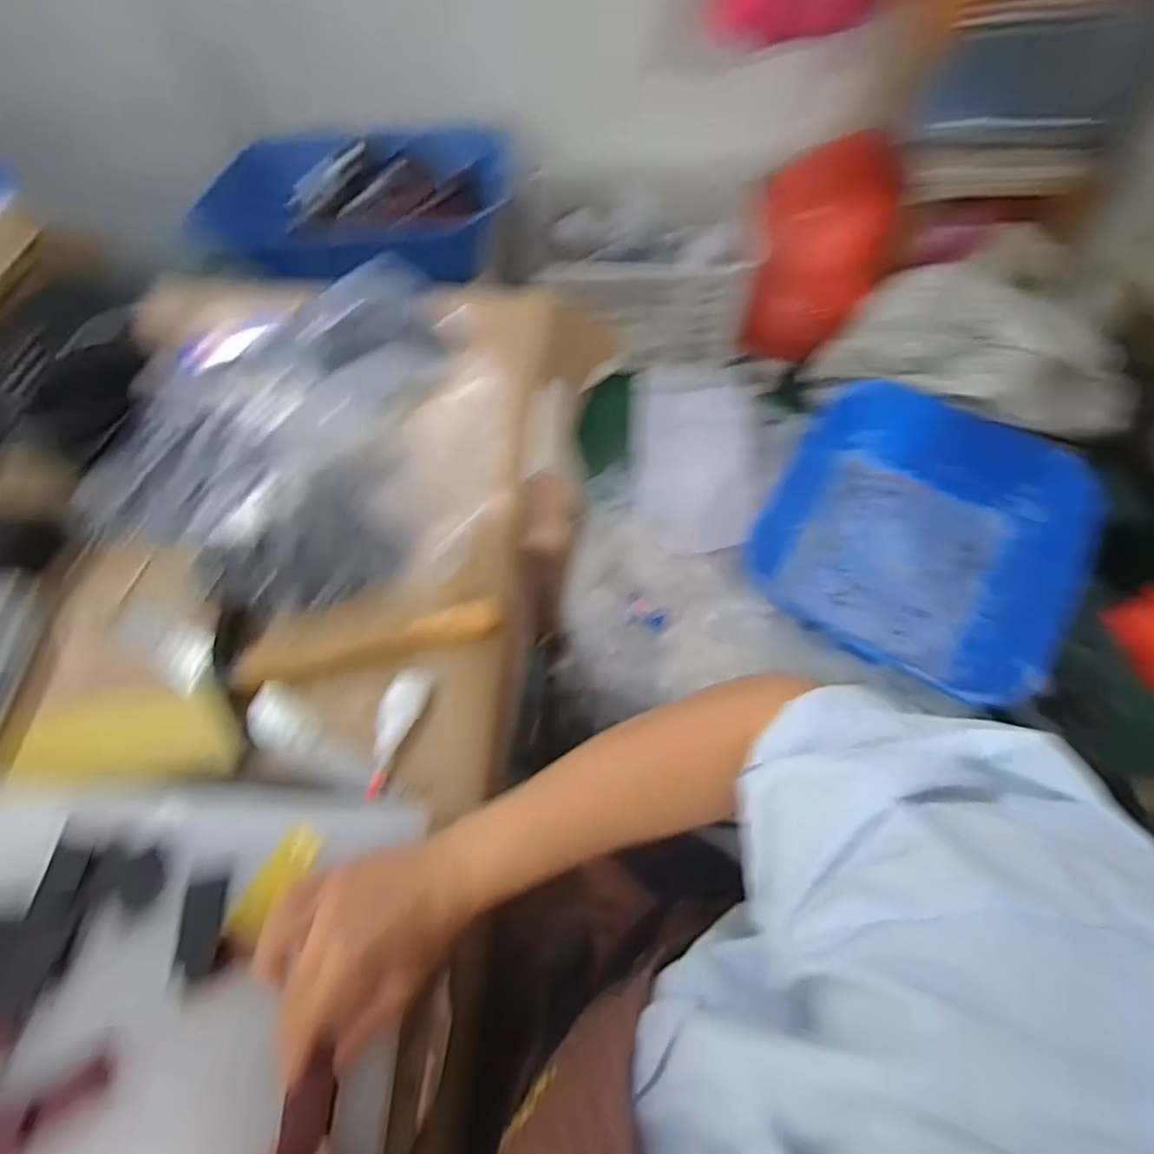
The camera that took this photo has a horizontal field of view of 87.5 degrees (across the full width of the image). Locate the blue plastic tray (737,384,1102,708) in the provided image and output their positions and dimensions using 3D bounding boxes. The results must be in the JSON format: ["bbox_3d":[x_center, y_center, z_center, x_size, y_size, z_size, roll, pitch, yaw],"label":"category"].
[{"bbox_3d":[0.677,-0.070,1.209,0.568,0.147,0.601,29,69,16],"label":"blue plastic tray"}]

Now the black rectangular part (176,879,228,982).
[{"bbox_3d":[-0.232,0.217,0.372,0.025,0.006,0.051,-7,64,-1],"label":"black rectangular part"}]

